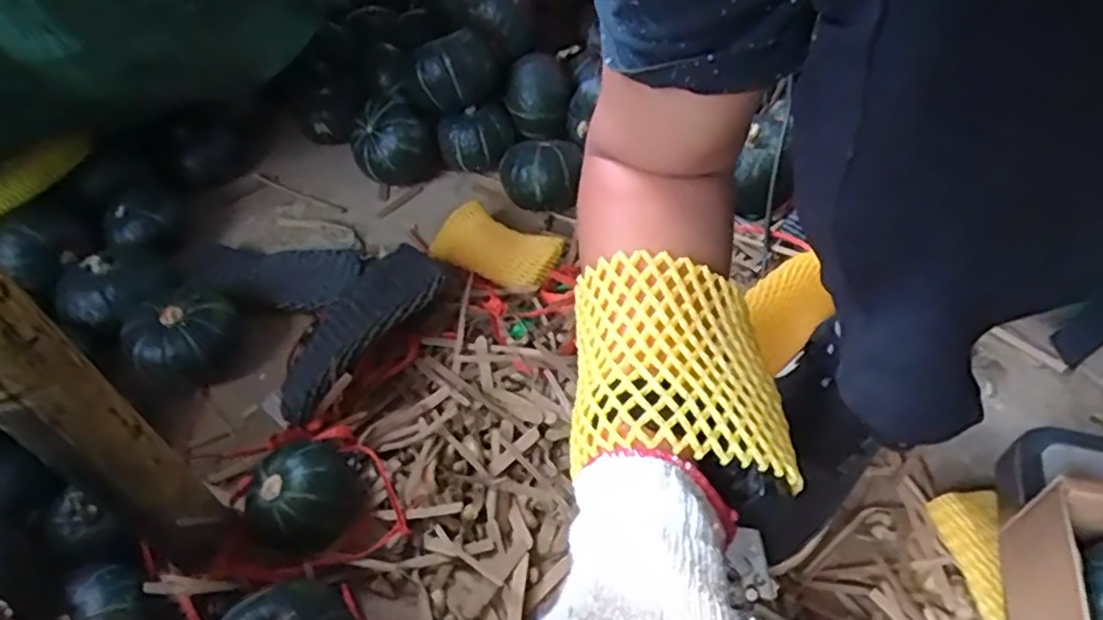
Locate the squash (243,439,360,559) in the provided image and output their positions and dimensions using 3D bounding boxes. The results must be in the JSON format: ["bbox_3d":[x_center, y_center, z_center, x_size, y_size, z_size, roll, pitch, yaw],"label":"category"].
[{"bbox_3d":[-0.169,0.131,0.465,0.073,0.057,0.068,-30,54,-20],"label":"squash"}]

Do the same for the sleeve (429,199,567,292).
[{"bbox_3d":[-0.049,-0.054,0.634,0.121,0.033,0.070,26,56,24],"label":"sleeve"}]

